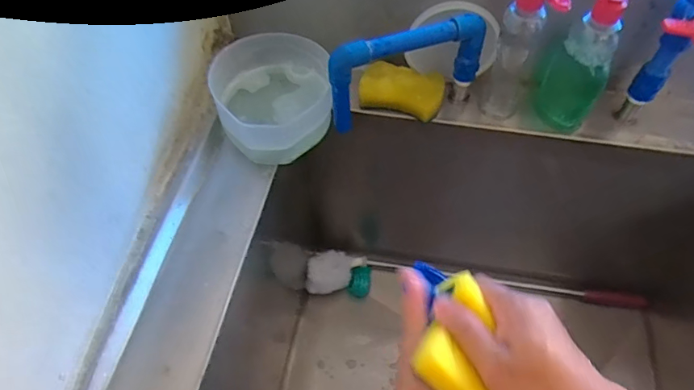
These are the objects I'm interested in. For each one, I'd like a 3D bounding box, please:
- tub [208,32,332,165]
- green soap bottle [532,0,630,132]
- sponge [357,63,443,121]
[{"bbox_3d":[-0.087,-0.118,0.540,0.137,0.085,0.162,3,55,2],"label":"tub"},{"bbox_3d":[0.260,-0.149,0.508,0.069,0.163,0.050,24,59,16],"label":"green soap bottle"},{"bbox_3d":[0.068,-0.130,0.571,0.101,0.030,0.061,16,57,11],"label":"sponge"}]

